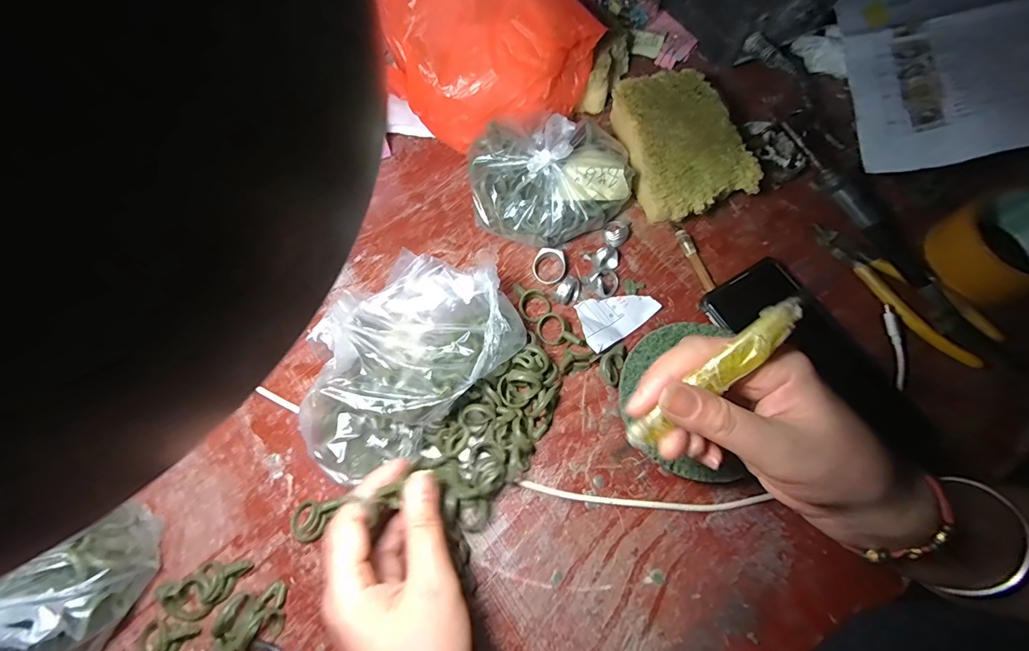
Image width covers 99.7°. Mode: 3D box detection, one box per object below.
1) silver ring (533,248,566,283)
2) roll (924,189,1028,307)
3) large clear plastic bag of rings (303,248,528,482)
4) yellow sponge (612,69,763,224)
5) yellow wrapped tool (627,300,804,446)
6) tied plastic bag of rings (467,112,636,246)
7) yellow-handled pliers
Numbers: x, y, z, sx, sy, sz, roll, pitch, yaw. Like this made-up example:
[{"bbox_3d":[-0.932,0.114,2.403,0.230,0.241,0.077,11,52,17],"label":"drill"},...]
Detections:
[{"bbox_3d":[0.029,-0.049,0.358,0.027,0.006,0.029,7,107,3],"label":"silver ring"},{"bbox_3d":[0.395,-0.065,0.347,0.087,0.041,0.083,0,68,0],"label":"roll"},{"bbox_3d":[-0.076,0.024,0.304,0.164,0.064,0.103,-42,74,-15],"label":"large clear plastic bag of rings"},{"bbox_3d":[0.143,-0.159,0.390,0.097,0.043,0.138,-17,69,-7],"label":"yellow sponge"},{"bbox_3d":[0.095,0.026,0.209,0.100,0.008,0.016,-45,72,15],"label":"yellow wrapped tool"},{"bbox_3d":[0.031,-0.117,0.362,0.131,0.062,0.090,-5,68,-2],"label":"tied plastic bag of rings"},{"bbox_3d":[0.313,-0.030,0.355,0.150,0.007,0.053,38,73,14],"label":"yellow-handled pliers"}]

